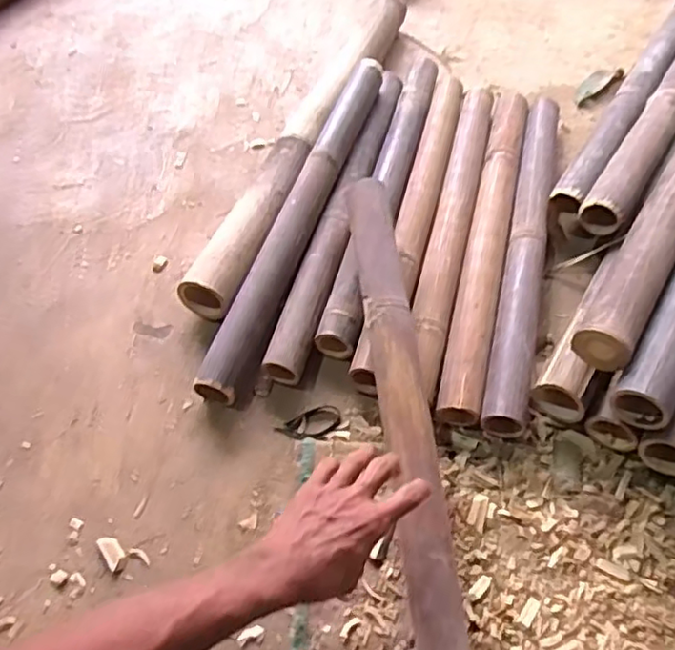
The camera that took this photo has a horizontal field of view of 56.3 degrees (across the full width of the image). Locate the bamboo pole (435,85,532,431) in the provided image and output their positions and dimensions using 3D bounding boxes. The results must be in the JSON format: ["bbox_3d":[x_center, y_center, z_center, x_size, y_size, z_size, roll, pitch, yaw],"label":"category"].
[{"bbox_3d":[0.229,-0.142,0.948,0.054,0.044,0.639,12,54,10],"label":"bamboo pole"}]

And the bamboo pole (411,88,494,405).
[{"bbox_3d":[0.175,-0.158,0.961,0.059,0.044,0.638,11,54,9],"label":"bamboo pole"}]

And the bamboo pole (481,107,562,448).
[{"bbox_3d":[0.286,-0.131,0.949,0.061,0.053,0.659,12,54,10],"label":"bamboo pole"}]

